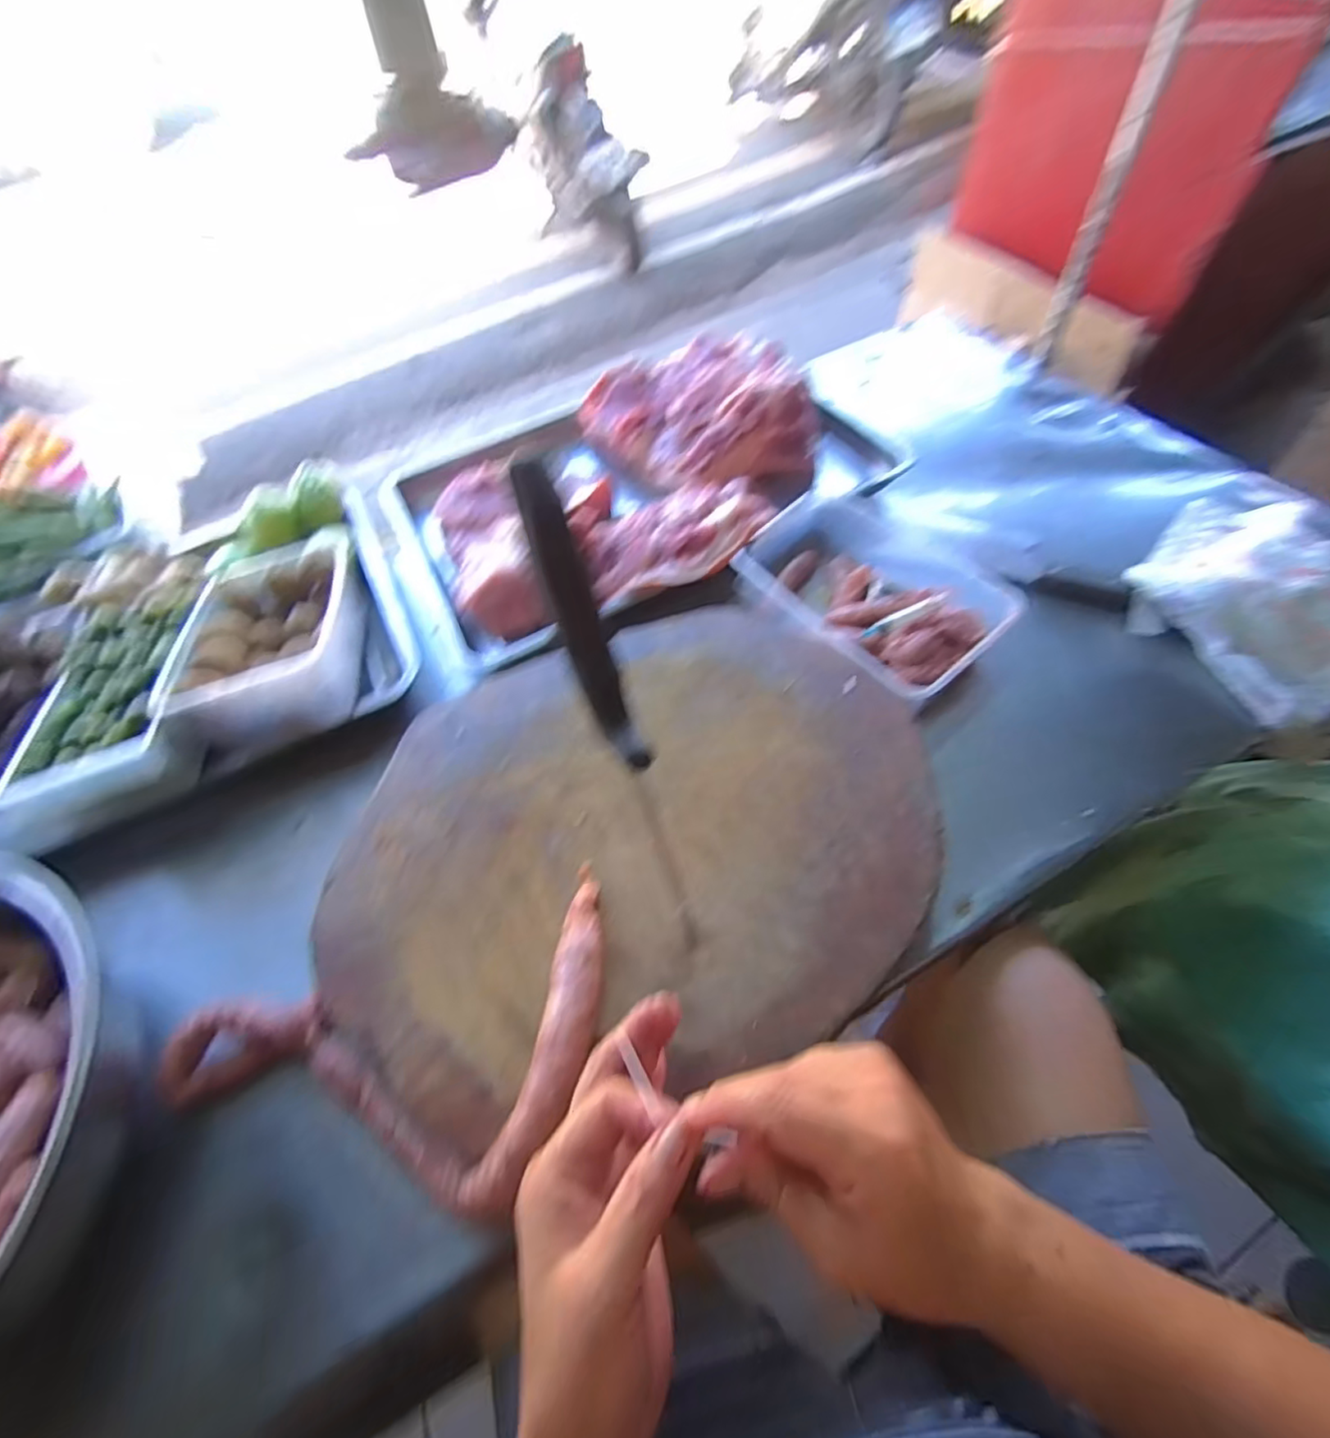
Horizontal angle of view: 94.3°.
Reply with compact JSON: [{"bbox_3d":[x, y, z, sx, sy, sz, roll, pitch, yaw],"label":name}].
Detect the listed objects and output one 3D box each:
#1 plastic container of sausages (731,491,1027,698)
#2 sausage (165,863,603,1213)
[{"bbox_3d":[0.204,-0.119,0.632,0.169,0.080,0.255,-33,61,-15],"label":"plastic container of sausages"},{"bbox_3d":[-0.199,0.224,0.430,0.338,0.063,0.181,-15,51,17],"label":"sausage"}]

